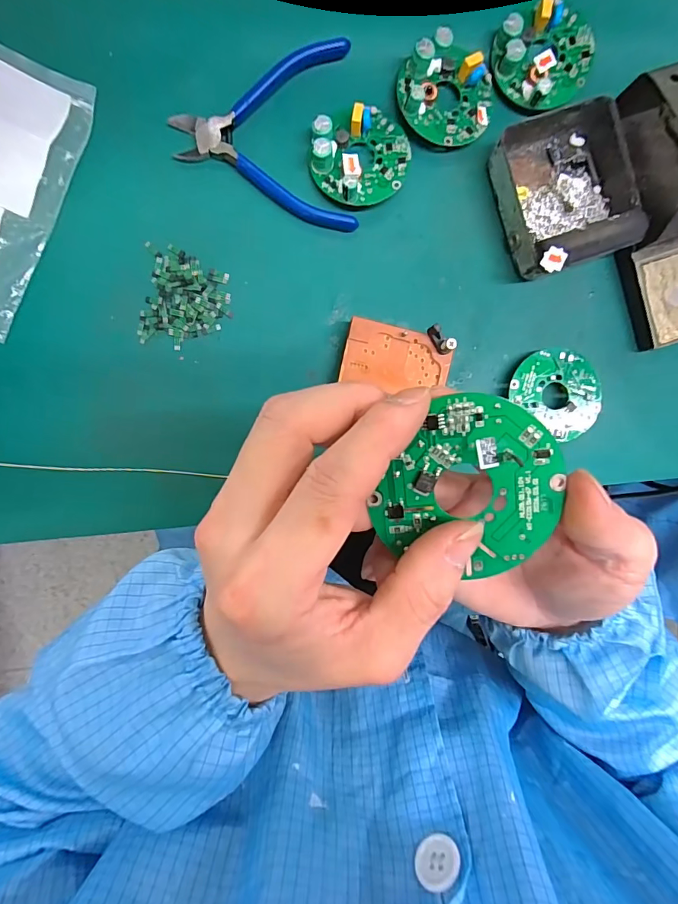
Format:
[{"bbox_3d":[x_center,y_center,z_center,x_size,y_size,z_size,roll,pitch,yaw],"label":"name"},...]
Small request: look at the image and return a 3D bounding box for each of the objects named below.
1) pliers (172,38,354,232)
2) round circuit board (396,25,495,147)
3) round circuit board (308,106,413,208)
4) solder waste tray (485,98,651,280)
[{"bbox_3d":[-0.047,-0.198,0.270,0.111,0.008,0.109,-5,98,-4],"label":"pliers"},{"bbox_3d":[0.069,-0.230,0.272,0.062,0.012,0.057,-1,97,-5],"label":"round circuit board"},{"bbox_3d":[0.015,-0.190,0.270,0.064,0.019,0.056,-13,98,-3],"label":"round circuit board"},{"bbox_3d":[0.150,-0.172,0.277,0.081,0.035,0.094,-18,98,-2],"label":"solder waste tray"}]

